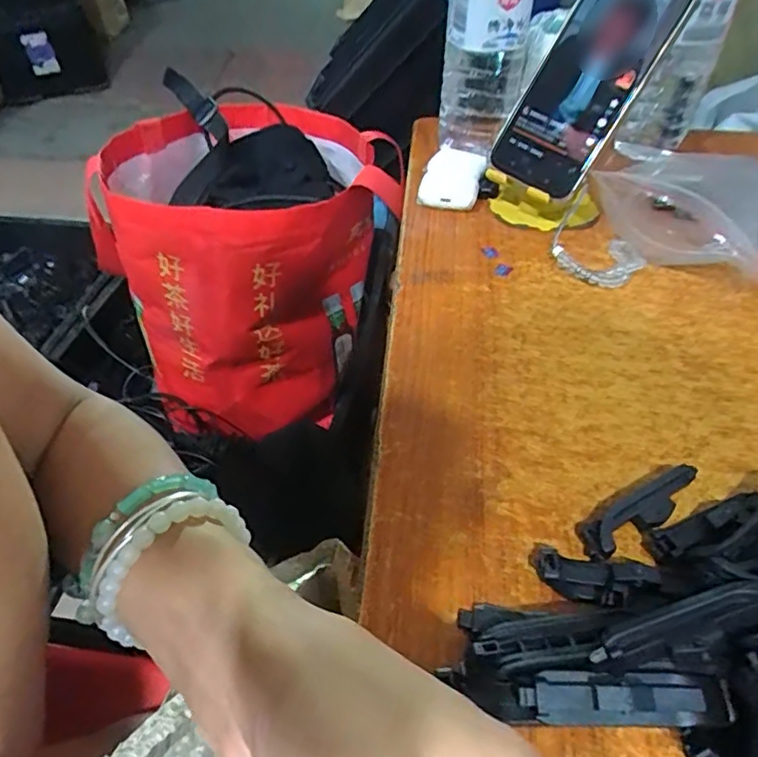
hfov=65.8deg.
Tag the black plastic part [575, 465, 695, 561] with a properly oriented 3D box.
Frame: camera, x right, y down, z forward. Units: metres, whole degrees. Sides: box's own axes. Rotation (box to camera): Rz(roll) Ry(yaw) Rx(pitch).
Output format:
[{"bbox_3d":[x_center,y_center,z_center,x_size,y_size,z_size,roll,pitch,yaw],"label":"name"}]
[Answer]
[{"bbox_3d":[0.125,0.064,0.282,0.075,0.015,0.021,-20,48,-21],"label":"black plastic part"}]

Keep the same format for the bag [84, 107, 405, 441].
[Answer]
[{"bbox_3d":[-0.152,-0.147,0.703,0.289,0.255,0.308,-31,52,-28],"label":"bag"}]

